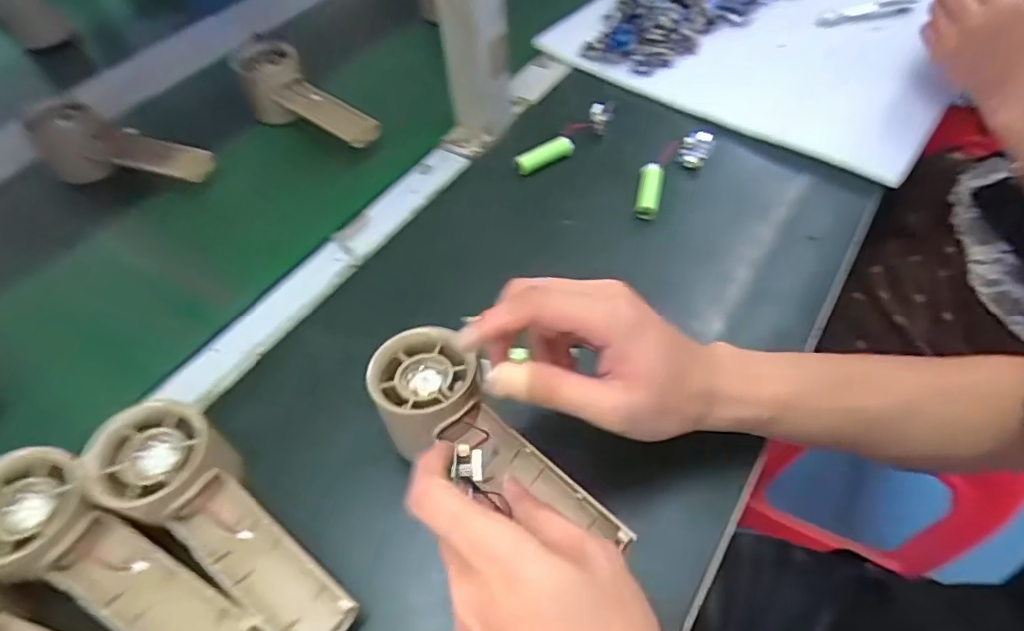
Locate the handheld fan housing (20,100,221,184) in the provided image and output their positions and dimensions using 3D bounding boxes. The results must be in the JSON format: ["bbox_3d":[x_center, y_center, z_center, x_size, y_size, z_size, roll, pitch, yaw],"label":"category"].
[{"bbox_3d":[-0.327,-0.140,0.482,0.155,0.052,0.045,11,55,9],"label":"handheld fan housing"}]

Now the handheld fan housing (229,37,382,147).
[{"bbox_3d":[-0.186,-0.194,0.508,0.056,0.047,0.147,-39,63,-24],"label":"handheld fan housing"}]

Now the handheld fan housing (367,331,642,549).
[{"bbox_3d":[-0.010,0.062,0.289,0.154,0.036,0.055,34,62,19],"label":"handheld fan housing"}]

